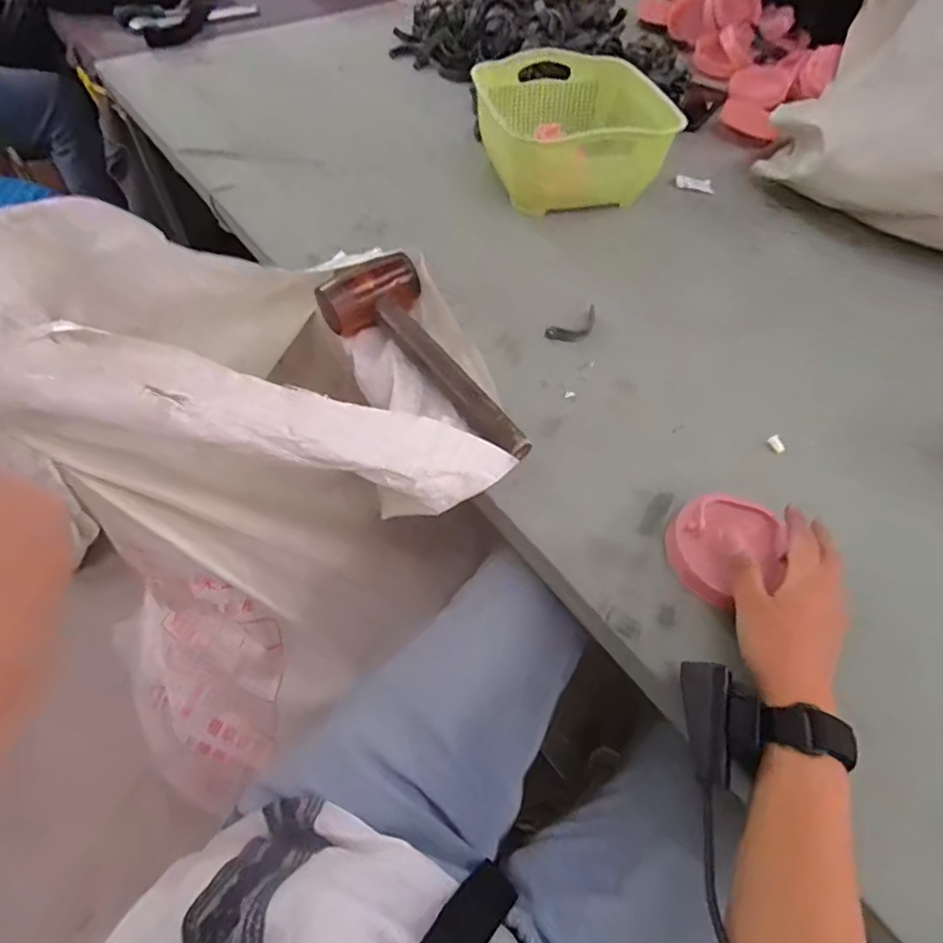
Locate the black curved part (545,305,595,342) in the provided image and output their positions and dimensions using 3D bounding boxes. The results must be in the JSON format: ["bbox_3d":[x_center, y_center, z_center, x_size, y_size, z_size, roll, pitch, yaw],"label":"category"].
[{"bbox_3d":[0.115,-0.158,0.603,0.074,0.004,0.031,-34,63,-24],"label":"black curved part"}]

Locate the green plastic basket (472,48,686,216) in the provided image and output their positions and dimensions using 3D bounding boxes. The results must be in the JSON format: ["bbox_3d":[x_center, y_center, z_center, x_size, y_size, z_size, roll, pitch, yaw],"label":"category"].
[{"bbox_3d":[0.129,-0.462,0.757,0.221,0.103,0.239,-7,55,-7],"label":"green plastic basket"}]

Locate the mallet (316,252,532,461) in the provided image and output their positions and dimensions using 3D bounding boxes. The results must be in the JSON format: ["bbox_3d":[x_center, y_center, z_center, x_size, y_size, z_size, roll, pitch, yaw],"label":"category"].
[{"bbox_3d":[-0.043,-0.110,0.531,0.104,0.047,0.271,-28,60,-21],"label":"mallet"}]

